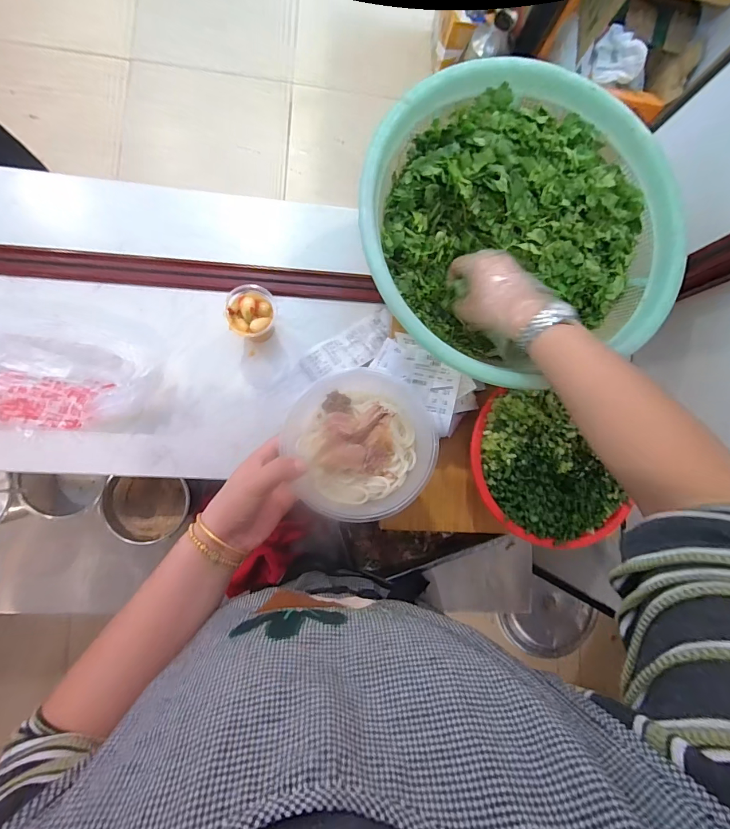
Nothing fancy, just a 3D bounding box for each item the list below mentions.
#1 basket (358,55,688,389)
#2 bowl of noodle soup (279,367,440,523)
[{"bbox_3d":[0.164,-0.205,0.465,0.334,0.123,0.313,0,86,-7],"label":"basket"},{"bbox_3d":[-0.001,0.022,0.408,0.160,0.074,0.146,1,86,-7],"label":"bowl of noodle soup"}]

